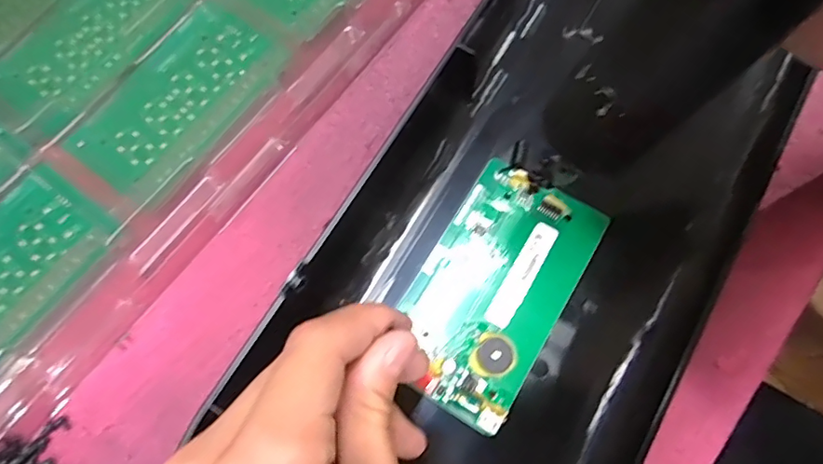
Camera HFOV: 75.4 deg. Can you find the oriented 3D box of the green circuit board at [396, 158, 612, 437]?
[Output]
[{"bbox_3d":[0.035,0.022,0.227,0.060,0.008,0.106,31,75,10],"label":"green circuit board"}]

